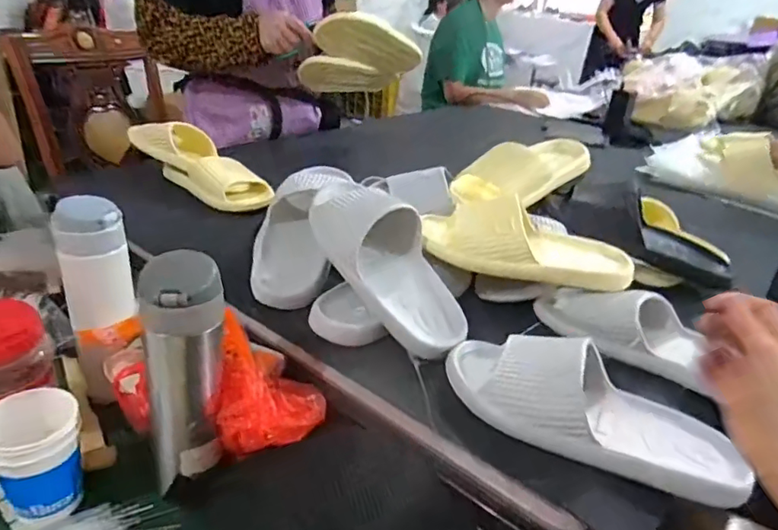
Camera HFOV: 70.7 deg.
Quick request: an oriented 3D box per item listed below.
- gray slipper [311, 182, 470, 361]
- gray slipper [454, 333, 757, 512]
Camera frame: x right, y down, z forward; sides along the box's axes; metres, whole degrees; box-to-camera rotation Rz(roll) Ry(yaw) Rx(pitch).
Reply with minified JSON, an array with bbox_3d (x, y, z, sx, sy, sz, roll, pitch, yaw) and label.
[{"bbox_3d":[-0.001,-0.009,0.601,0.098,0.066,0.249,-16,59,-35],"label":"gray slipper"},{"bbox_3d":[0.174,0.124,0.482,0.257,0.065,0.100,16,29,21],"label":"gray slipper"}]

